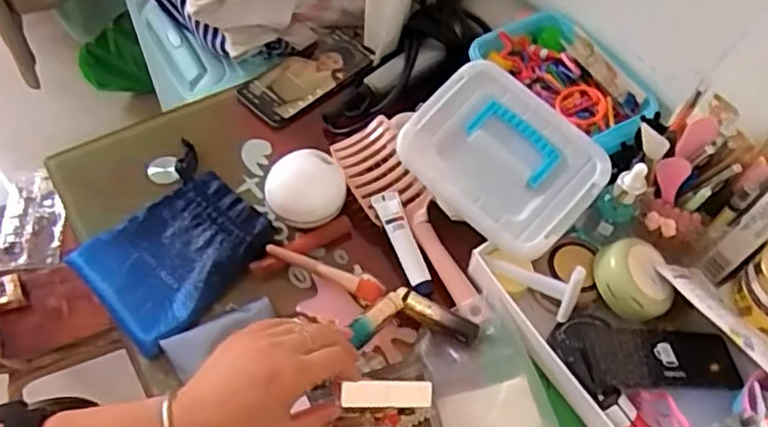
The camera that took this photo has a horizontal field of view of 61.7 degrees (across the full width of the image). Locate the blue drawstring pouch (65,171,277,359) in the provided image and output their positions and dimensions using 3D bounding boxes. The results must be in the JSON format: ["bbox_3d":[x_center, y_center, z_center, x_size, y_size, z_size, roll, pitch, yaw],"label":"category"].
[{"bbox_3d":[-0.182,0.038,0.575,0.117,0.024,0.149,40,63,23],"label":"blue drawstring pouch"}]

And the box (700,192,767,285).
[{"bbox_3d":[0.323,0.014,0.554,0.046,0.119,0.029,-32,62,-21],"label":"box"}]

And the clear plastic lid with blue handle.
[{"bbox_3d":[0.105,-0.050,0.576,0.164,0.014,0.120,44,87,14],"label":"clear plastic lid with blue handle"}]

